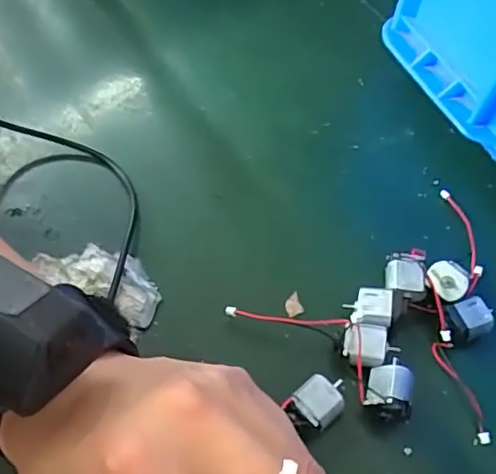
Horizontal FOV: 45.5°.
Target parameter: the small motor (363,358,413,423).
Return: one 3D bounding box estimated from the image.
[{"bbox_3d":[0.061,0.068,0.262,0.020,0.017,0.026,10,56,1],"label":"small motor"}]

